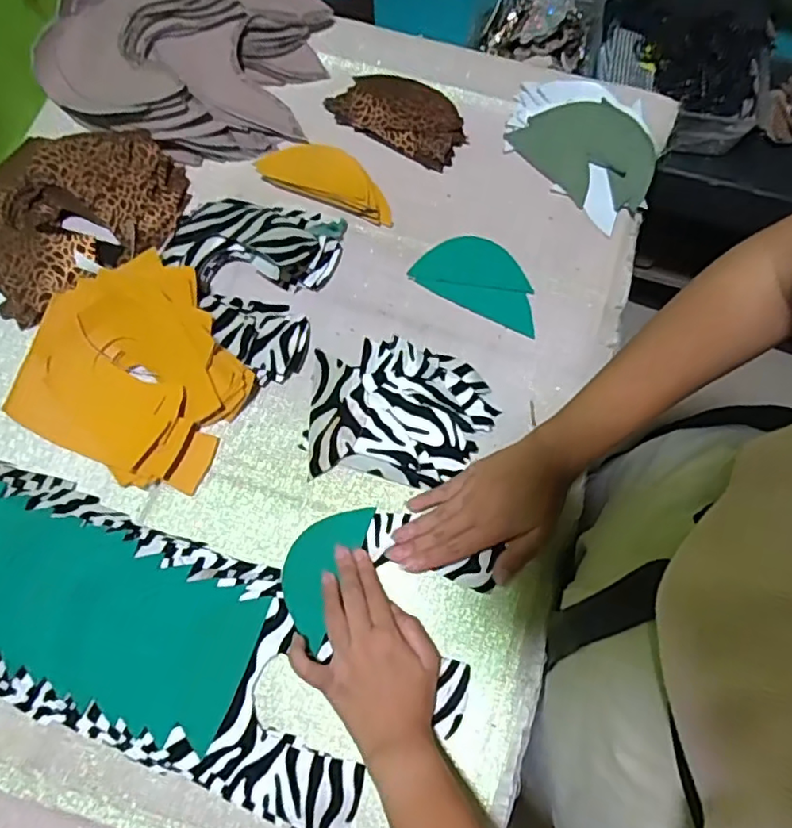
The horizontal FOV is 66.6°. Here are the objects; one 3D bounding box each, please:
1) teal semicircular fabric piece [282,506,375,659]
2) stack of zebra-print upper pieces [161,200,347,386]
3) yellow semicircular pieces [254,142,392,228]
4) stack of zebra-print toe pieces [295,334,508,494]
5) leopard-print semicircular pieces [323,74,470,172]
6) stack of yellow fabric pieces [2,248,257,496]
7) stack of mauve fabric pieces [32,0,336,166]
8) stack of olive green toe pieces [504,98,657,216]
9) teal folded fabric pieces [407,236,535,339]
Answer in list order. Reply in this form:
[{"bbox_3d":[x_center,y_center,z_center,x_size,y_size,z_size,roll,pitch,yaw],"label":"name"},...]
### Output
[{"bbox_3d":[-0.061,0.120,0.480,0.051,0.007,0.110,22,63,7],"label":"teal semicircular fabric piece"},{"bbox_3d":[-0.136,-0.129,0.540,0.142,0.048,0.177,14,71,4],"label":"stack of zebra-print upper pieces"},{"bbox_3d":[-0.061,-0.232,0.587,0.132,0.026,0.059,22,72,7],"label":"yellow semicircular pieces"},{"bbox_3d":[0.003,-0.004,0.516,0.154,0.024,0.121,7,71,2],"label":"stack of zebra-print toe pieces"},{"bbox_3d":[0.006,-0.308,0.617,0.139,0.022,0.078,26,73,8],"label":"leopard-print semicircular pieces"},{"bbox_3d":[-0.216,-0.039,0.506,0.172,0.051,0.167,27,73,8],"label":"stack of yellow fabric pieces"},{"bbox_3d":[-0.220,-0.364,0.597,0.274,0.054,0.200,11,71,3],"label":"stack of mauve fabric pieces"},{"bbox_3d":[0.191,-0.258,0.591,0.093,0.010,0.136,-45,84,7],"label":"stack of olive green toe pieces"},{"bbox_3d":[0.083,-0.129,0.567,0.122,0.006,0.071,30,73,9],"label":"teal folded fabric pieces"}]

